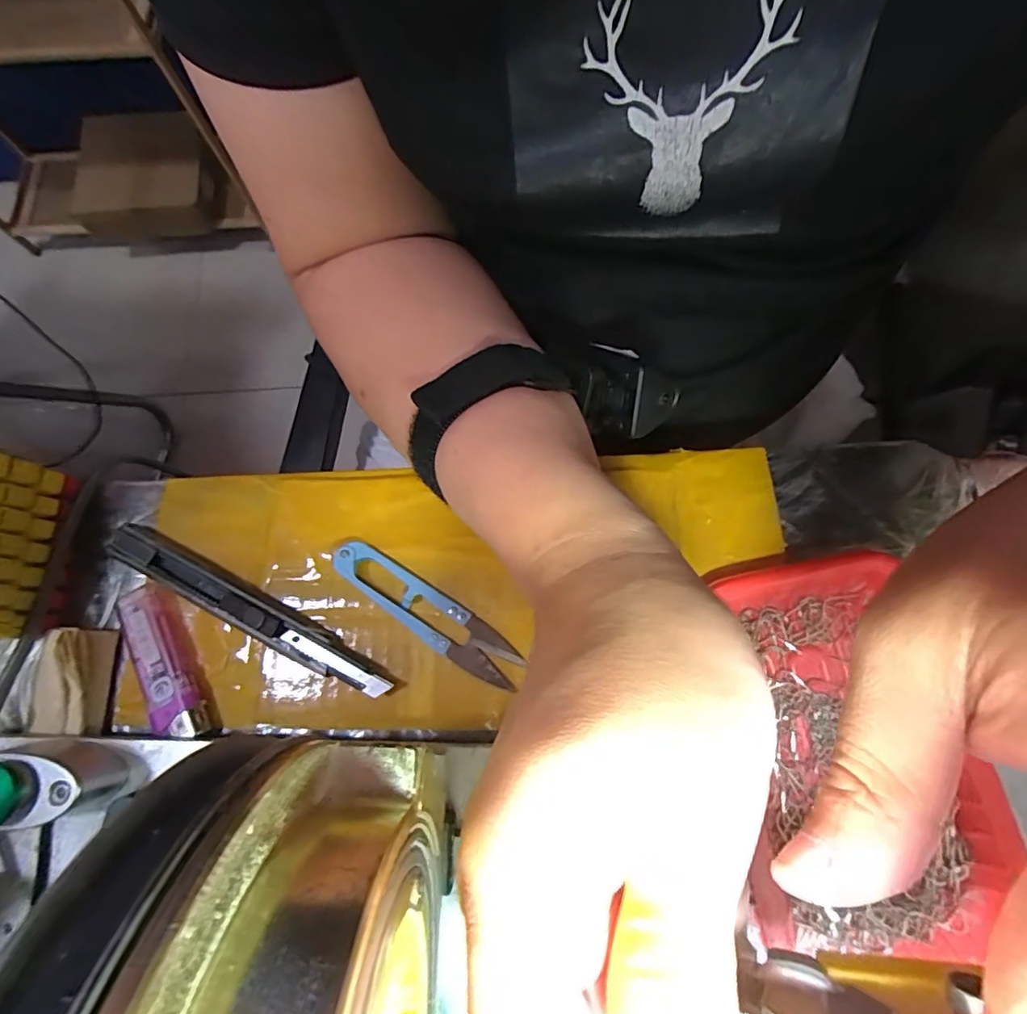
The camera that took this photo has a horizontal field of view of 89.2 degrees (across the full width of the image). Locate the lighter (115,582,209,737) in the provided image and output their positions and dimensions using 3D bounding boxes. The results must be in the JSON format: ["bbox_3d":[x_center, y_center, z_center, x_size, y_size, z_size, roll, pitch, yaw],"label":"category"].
[{"bbox_3d":[-0.165,0.073,0.246,0.024,0.012,0.075,-32,76,-7],"label":"lighter"}]

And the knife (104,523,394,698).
[{"bbox_3d":[-0.129,0.048,0.250,0.159,0.010,0.018,25,77,9],"label":"knife"}]

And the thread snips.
[{"bbox_3d":[-0.042,0.048,0.244,0.100,0.013,0.022,32,78,10],"label":"thread snips"}]

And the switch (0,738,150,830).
[{"bbox_3d":[-0.192,0.112,0.211,0.062,0.036,0.029,1,75,2],"label":"switch"}]

